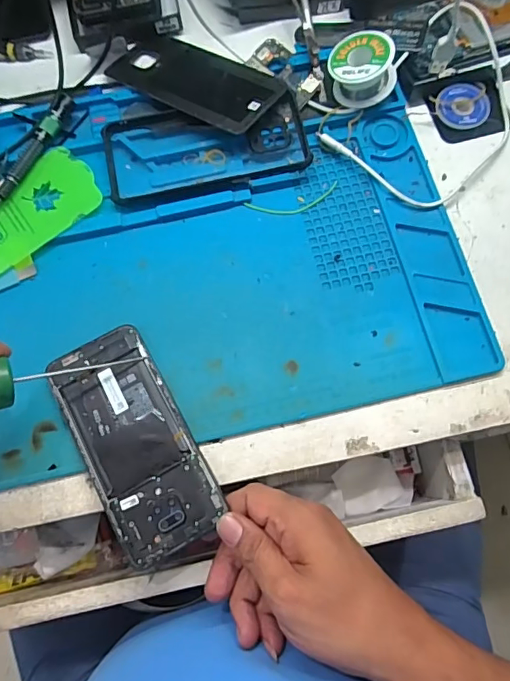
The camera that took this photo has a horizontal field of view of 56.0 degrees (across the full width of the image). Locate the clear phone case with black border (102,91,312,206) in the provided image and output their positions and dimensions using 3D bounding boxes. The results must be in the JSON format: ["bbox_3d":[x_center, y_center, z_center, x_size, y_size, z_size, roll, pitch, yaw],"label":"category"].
[{"bbox_3d":[-0.041,-0.163,0.411,0.166,0.019,0.080,-11,73,-3],"label":"clear phone case with black border"}]

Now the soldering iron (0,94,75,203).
[{"bbox_3d":[-0.203,-0.135,0.398,0.017,0.020,0.172,30,75,10],"label":"soldering iron"}]

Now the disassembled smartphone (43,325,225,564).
[{"bbox_3d":[-0.087,0.071,0.345,0.074,0.006,0.162,-27,74,-8],"label":"disassembled smartphone"}]

